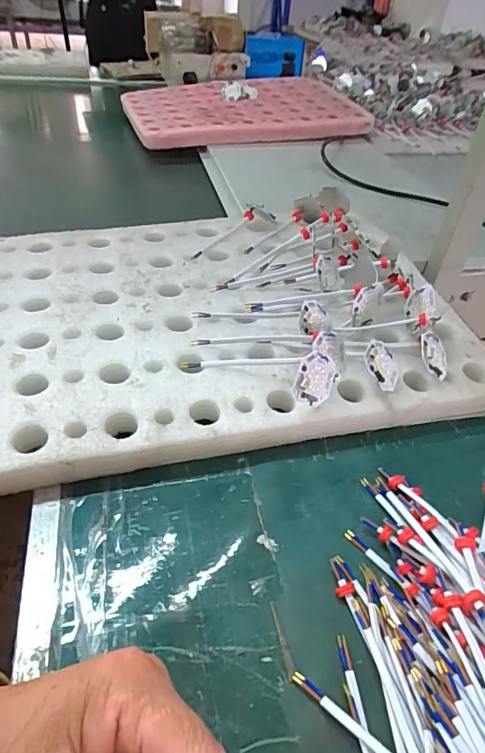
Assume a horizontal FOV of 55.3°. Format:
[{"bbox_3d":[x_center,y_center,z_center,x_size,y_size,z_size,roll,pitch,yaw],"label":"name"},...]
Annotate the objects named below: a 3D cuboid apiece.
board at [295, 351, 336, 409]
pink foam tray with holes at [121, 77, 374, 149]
[{"bbox_3d":[0.066,0.003,0.407,0.049,0.046,0.009,15,-4,-43],"label":"board"},{"bbox_3d":[0.002,-0.682,1.161,0.575,0.044,0.384,-9,52,-12],"label":"pink foam tray with holes"}]

